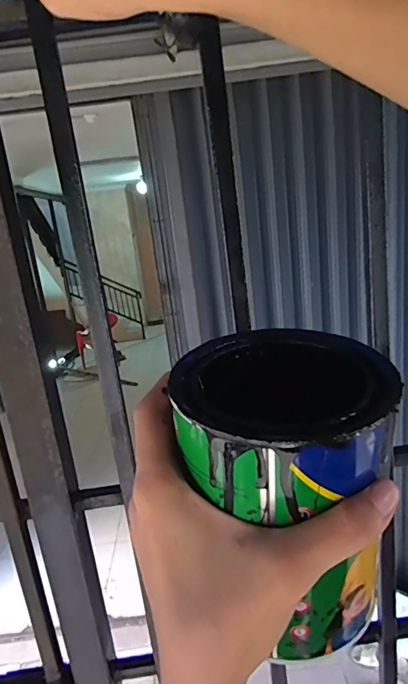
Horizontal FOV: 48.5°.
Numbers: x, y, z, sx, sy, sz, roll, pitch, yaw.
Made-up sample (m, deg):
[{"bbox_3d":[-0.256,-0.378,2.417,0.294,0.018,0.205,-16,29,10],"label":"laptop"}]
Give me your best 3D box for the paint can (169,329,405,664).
[{"bbox_3d":[0.040,0.067,0.213,0.093,0.120,0.092,-6,15,2],"label":"paint can"}]

